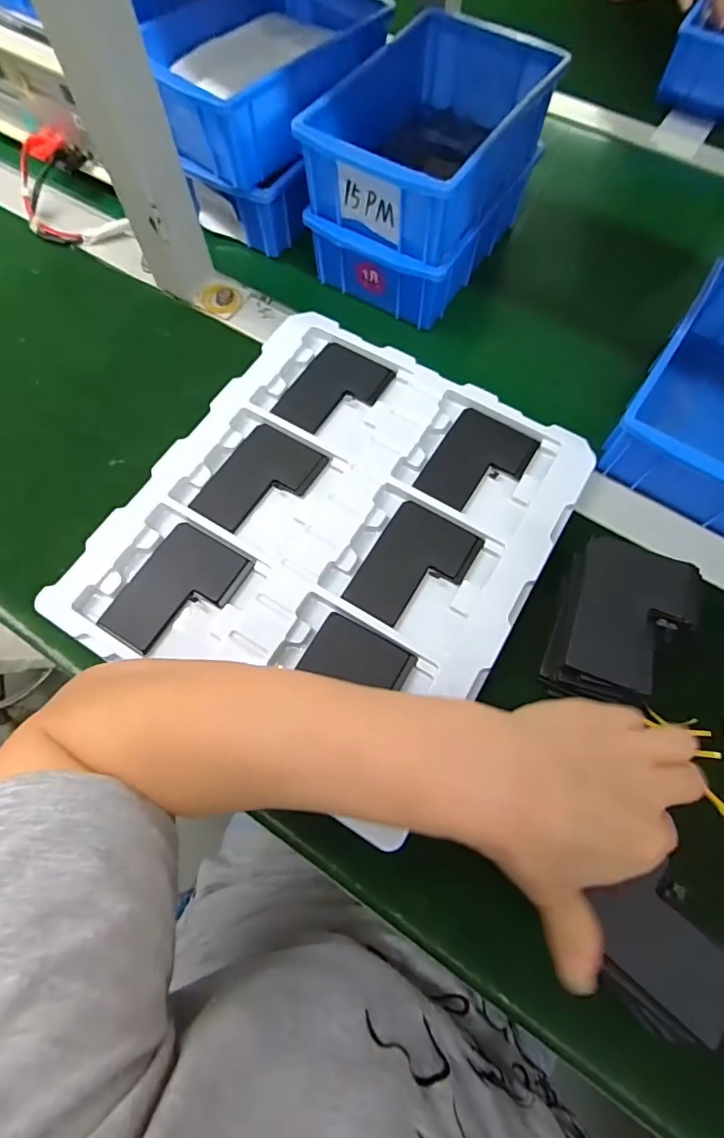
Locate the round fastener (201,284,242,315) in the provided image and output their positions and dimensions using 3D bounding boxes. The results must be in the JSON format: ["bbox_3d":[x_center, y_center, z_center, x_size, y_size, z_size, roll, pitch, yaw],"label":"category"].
[{"bbox_3d":[-0.130,-0.250,0.454,0.035,0.007,0.035,0,70,1],"label":"round fastener"}]

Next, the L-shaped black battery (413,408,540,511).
[{"bbox_3d":[0.090,-0.082,0.380,0.065,0.005,0.088,30,73,11],"label":"L-shaped black battery"}]

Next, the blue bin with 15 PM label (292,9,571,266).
[{"bbox_3d":[0.058,-0.356,0.401,0.134,0.064,0.199,30,73,11],"label":"blue bin with 15 PM label"}]

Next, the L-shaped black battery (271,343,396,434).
[{"bbox_3d":[-0.021,-0.147,0.404,0.067,0.004,0.090,30,73,11],"label":"L-shaped black battery"}]

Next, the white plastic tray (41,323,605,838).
[{"bbox_3d":[-0.017,-0.033,0.356,0.278,0.013,0.308,29,73,11],"label":"white plastic tray"}]

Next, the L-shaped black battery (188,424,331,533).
[{"bbox_3d":[-0.077,-0.066,0.372,0.066,0.004,0.091,32,73,11],"label":"L-shaped black battery"}]

